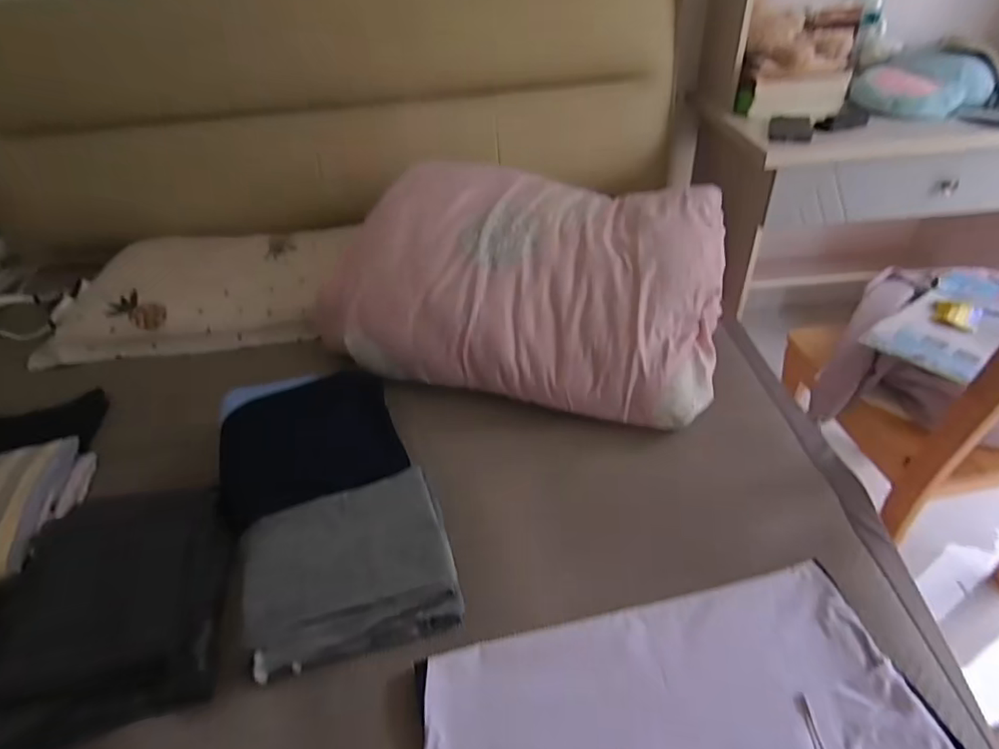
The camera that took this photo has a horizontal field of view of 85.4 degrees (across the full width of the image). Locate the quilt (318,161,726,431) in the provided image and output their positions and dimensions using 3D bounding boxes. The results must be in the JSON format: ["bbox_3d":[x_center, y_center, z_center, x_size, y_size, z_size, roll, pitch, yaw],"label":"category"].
[{"bbox_3d":[0.041,-0.178,0.991,0.673,0.221,0.414,11,43,19],"label":"quilt"}]

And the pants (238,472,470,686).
[{"bbox_3d":[-0.190,0.240,0.698,0.244,0.051,0.222,-16,41,-12],"label":"pants"}]

